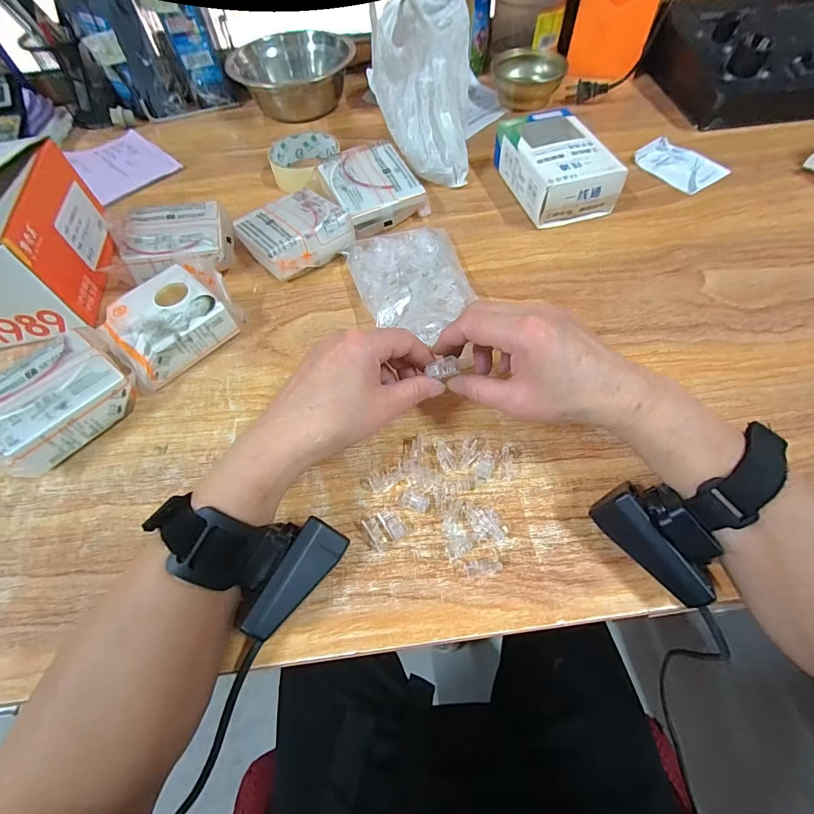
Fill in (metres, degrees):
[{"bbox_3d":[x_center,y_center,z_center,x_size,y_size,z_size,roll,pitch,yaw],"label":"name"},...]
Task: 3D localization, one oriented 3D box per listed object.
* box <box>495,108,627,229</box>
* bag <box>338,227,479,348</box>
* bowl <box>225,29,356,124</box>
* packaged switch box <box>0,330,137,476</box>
[{"bbox_3d":[0.156,-0.256,0.436,0.083,0.053,0.127,-15,60,-6],"label":"box"},{"bbox_3d":[0.004,-0.117,0.377,0.094,0.026,0.132,-17,60,-7],"label":"bag"},{"bbox_3d":[-0.155,-0.466,0.575,0.138,0.069,0.138,-1,59,2],"label":"bowl"},{"bbox_3d":[-0.268,-0.008,0.317,0.083,0.045,0.092,37,68,22],"label":"packaged switch box"}]

